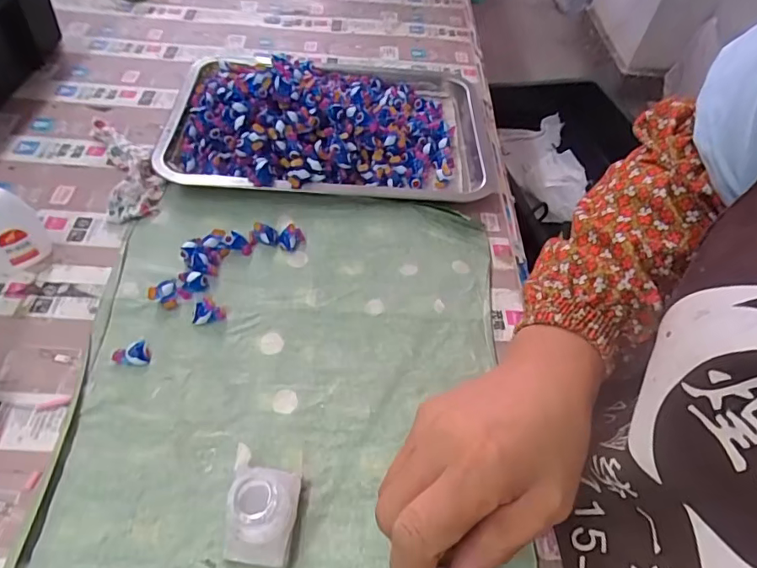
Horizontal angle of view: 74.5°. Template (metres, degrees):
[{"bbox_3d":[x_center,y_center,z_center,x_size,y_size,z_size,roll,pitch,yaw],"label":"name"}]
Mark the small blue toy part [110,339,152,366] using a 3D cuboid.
[{"bbox_3d":[-0.170,0.048,0.342,0.025,0.010,0.016,-4,53,-9],"label":"small blue toy part"}]

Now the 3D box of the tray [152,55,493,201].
[{"bbox_3d":[-0.048,-0.169,0.491,0.311,0.062,0.211,3,52,-4],"label":"tray"}]

